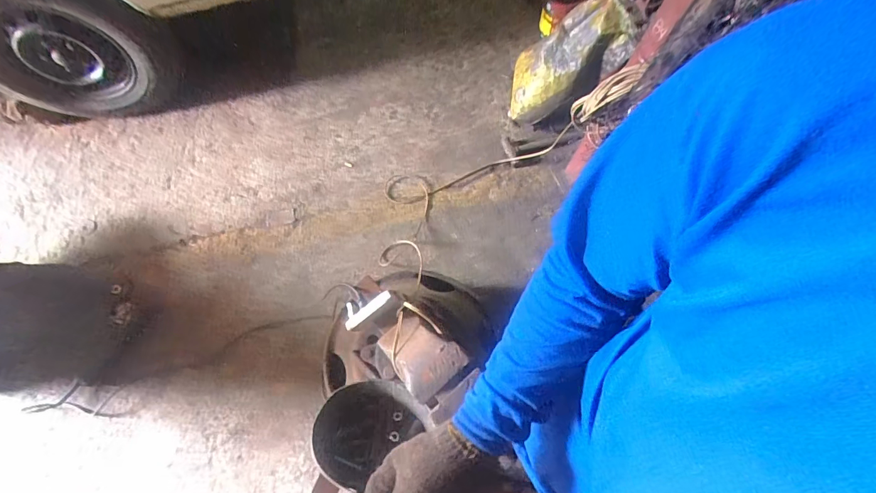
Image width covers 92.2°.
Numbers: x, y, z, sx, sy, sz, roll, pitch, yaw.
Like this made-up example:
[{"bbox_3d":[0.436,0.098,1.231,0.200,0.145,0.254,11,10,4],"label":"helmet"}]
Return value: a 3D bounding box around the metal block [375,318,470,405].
[{"bbox_3d":[-0.042,0.216,0.860,0.121,0.225,0.056,-44,118,-14],"label":"metal block"}]

